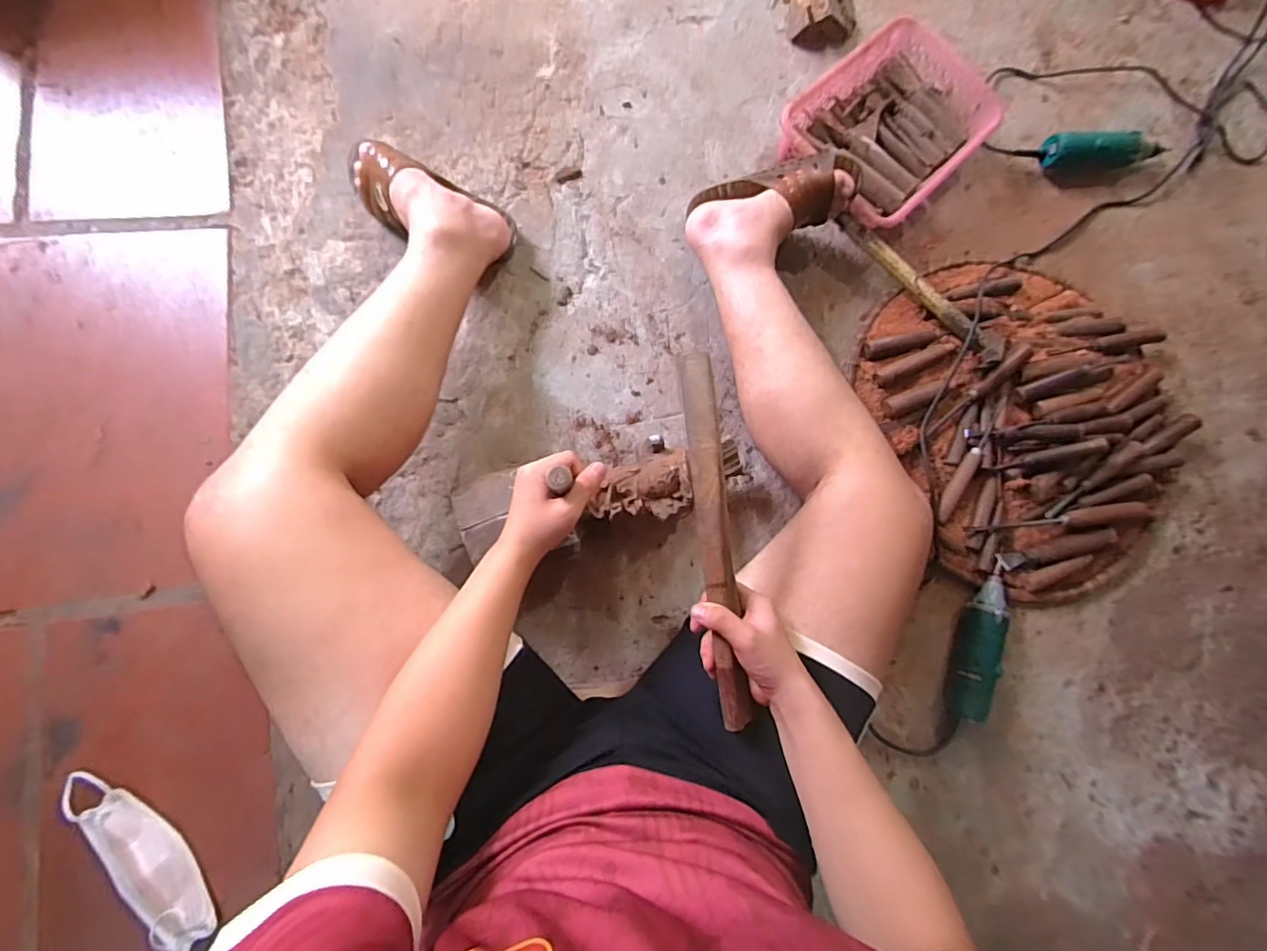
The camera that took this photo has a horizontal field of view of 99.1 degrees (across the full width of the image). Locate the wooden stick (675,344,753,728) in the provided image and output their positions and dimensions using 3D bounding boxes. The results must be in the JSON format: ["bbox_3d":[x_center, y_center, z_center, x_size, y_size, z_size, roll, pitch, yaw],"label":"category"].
[{"bbox_3d":[0.076,0.055,0.503,0.030,0.015,0.342,-6,86,-4],"label":"wooden stick"}]

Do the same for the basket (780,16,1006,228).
[{"bbox_3d":[0.392,-0.535,0.835,0.235,0.071,0.326,45,78,2],"label":"basket"}]

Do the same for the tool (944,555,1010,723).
[{"bbox_3d":[0.476,0.218,0.734,0.051,0.045,0.227,18,82,-1],"label":"tool"}]

